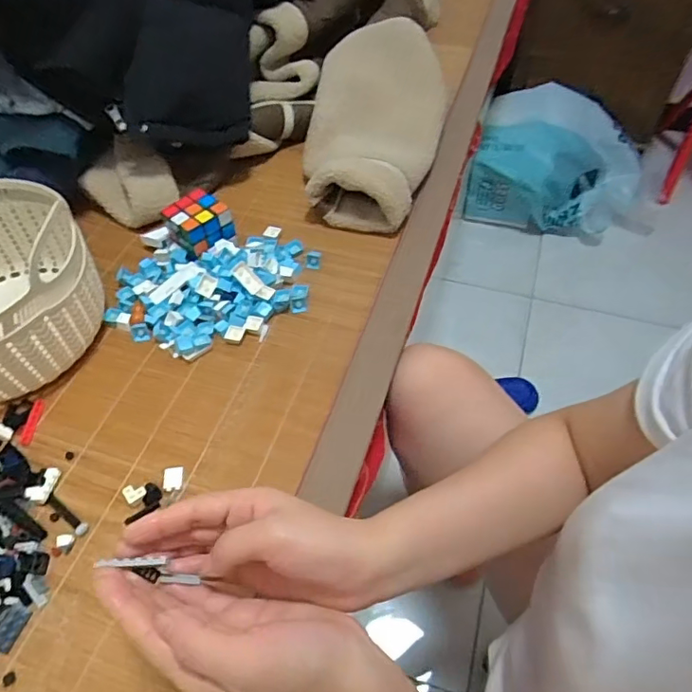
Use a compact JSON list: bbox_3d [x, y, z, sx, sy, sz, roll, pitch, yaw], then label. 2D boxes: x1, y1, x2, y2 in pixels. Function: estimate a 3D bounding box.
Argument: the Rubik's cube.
[{"bbox_3d":[-0.175,-0.143,0.639,0.055,0.057,0.065,-39,60,-25],"label":"Rubik's cube"}]

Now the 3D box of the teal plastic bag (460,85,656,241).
[{"bbox_3d":[0.540,-0.454,1.321,0.439,0.205,0.314,11,53,10],"label":"teal plastic bag"}]

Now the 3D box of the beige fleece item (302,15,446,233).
[{"bbox_3d":[0.043,-0.324,0.750,0.176,0.096,0.391,9,53,9],"label":"beige fleece item"}]

